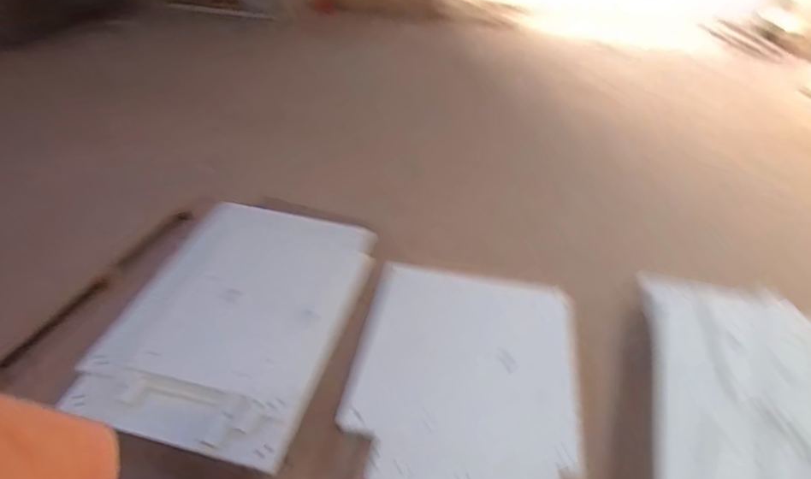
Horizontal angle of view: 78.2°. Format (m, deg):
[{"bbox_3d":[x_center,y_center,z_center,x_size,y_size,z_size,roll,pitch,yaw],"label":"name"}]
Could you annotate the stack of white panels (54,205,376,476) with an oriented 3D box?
[{"bbox_3d":[-0.595,0.209,1.754,0.790,0.075,1.064,10,41,8],"label":"stack of white panels"}]

